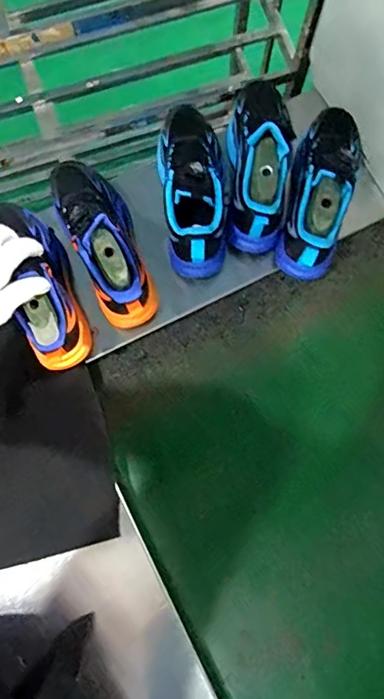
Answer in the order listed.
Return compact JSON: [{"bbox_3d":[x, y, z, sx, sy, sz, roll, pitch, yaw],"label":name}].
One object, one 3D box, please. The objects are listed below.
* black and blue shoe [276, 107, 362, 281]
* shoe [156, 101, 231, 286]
[{"bbox_3d":[0.188,-0.227,0.647,0.098,0.116,0.255,13,80,2],"label":"black and blue shoe"},{"bbox_3d":[0.004,-0.226,0.647,0.097,0.100,0.245,-1,80,-1],"label":"shoe"}]

